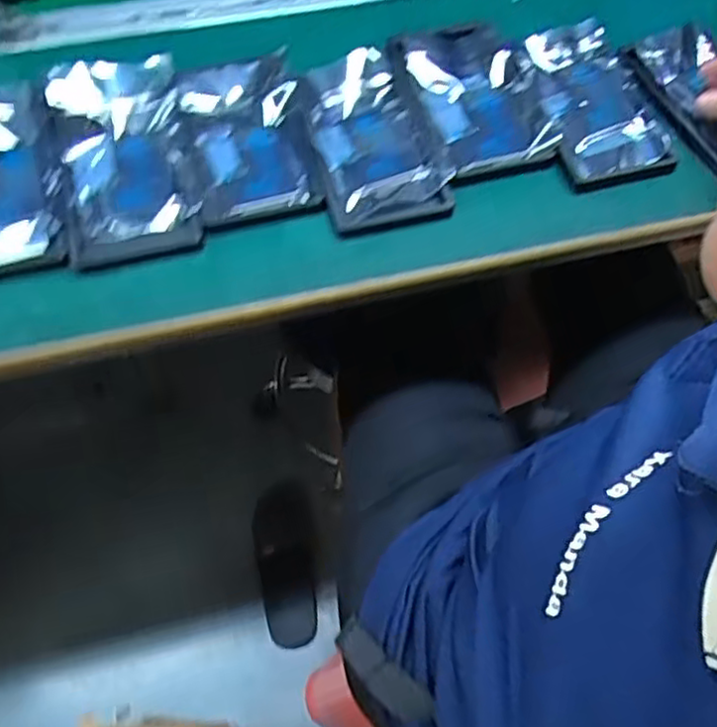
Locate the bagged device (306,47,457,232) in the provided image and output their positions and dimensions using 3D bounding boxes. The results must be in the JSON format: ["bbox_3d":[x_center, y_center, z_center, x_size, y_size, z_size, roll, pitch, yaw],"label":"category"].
[{"bbox_3d":[0.012,-0.181,0.554,0.096,0.027,0.162,-10,63,-8],"label":"bagged device"}]

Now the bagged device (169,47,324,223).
[{"bbox_3d":[-0.091,-0.178,0.548,0.107,0.021,0.151,-15,64,-10],"label":"bagged device"}]

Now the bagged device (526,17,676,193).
[{"bbox_3d":[0.199,-0.218,0.584,0.088,0.021,0.167,-5,63,-5],"label":"bagged device"}]

